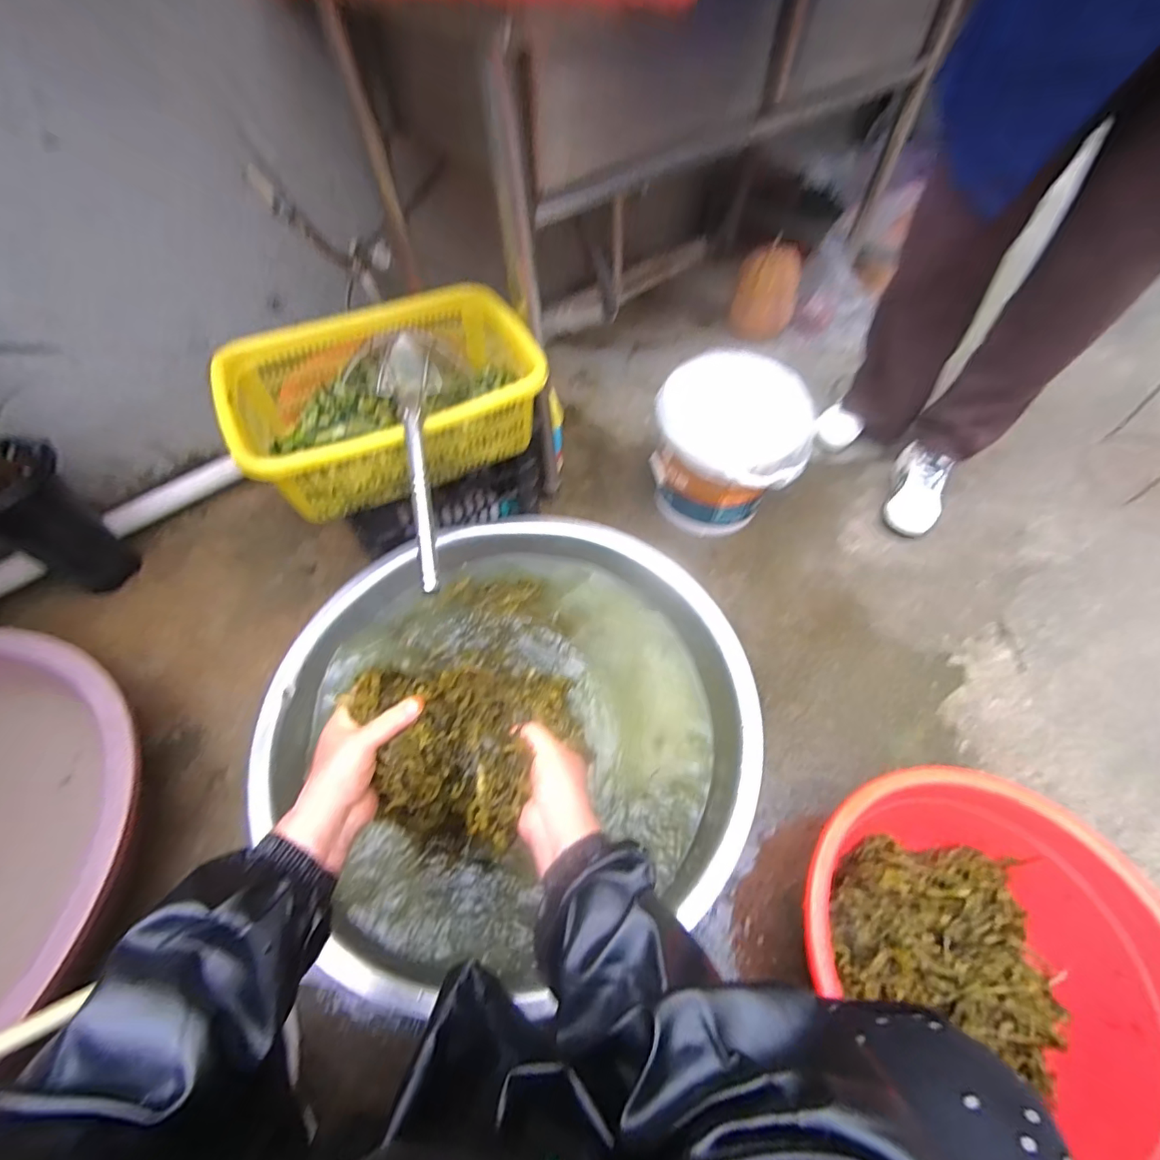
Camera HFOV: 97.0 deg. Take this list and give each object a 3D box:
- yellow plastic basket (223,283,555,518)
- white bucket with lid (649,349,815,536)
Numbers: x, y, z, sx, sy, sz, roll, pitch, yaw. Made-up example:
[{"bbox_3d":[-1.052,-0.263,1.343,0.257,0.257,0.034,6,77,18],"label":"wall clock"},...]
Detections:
[{"bbox_3d":[-0.285,-0.282,0.785,0.428,0.139,0.290,-23,59,-16],"label":"yellow plastic basket"},{"bbox_3d":[0.285,-0.239,1.016,0.250,0.285,0.244,0,57,0],"label":"white bucket with lid"}]

